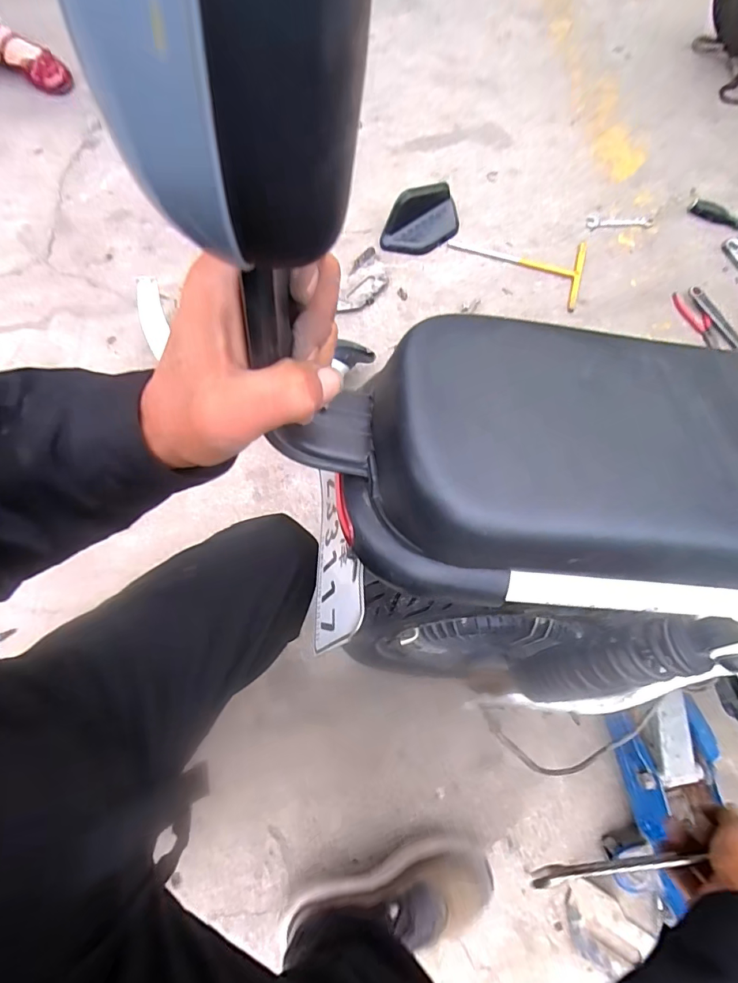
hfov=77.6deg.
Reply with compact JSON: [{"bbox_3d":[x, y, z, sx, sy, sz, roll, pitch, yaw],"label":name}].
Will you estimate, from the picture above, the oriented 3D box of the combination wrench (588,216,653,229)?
[{"bbox_3d":[0.562,-0.602,1.027,0.150,0.006,0.035,0,72,-1],"label":"combination wrench"}]

